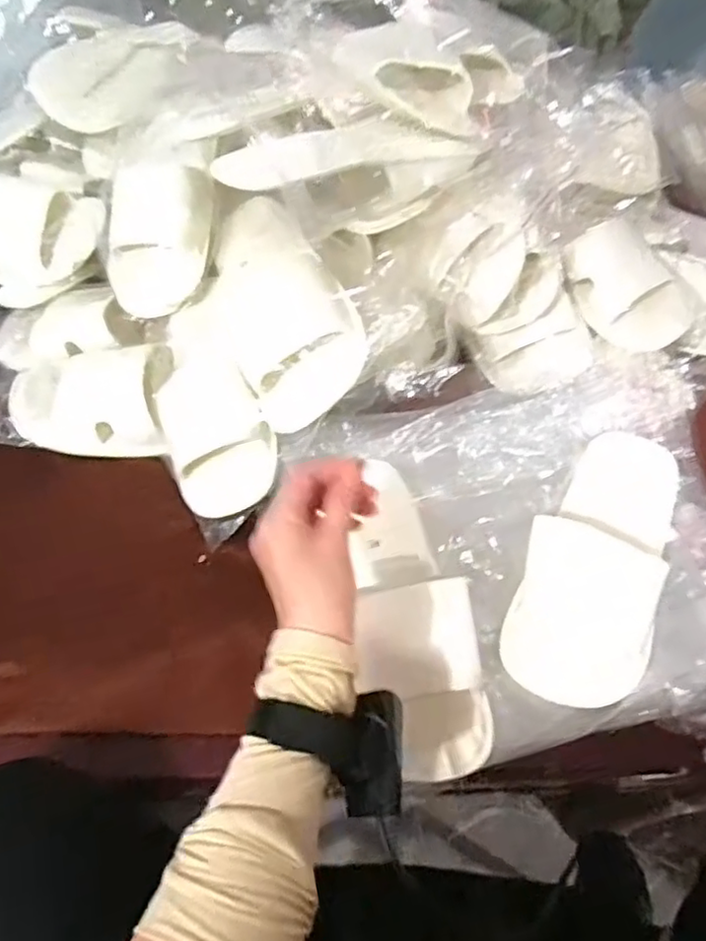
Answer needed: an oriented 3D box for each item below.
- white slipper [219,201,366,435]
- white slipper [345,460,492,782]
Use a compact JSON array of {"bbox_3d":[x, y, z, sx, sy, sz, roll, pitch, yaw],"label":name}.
[{"bbox_3d":[-0.063,-0.160,0.574,0.126,0.062,0.237,-35,60,21],"label":"white slipper"},{"bbox_3d":[0.043,0.110,0.525,0.092,0.072,0.253,-9,64,-10],"label":"white slipper"}]

